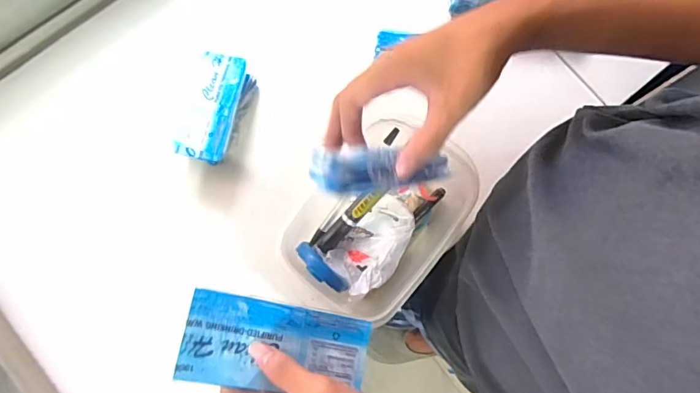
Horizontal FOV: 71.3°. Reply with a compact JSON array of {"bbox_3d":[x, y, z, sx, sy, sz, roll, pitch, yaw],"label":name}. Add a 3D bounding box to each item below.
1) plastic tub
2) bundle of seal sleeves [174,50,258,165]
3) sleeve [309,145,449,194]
[{"bbox_3d":[0.021,0.018,0.437,0.128,0.071,0.176,39,81,6],"label":"plastic tub"},{"bbox_3d":[-0.131,-0.085,0.476,0.055,0.025,0.107,14,79,2],"label":"bundle of seal sleeves"},{"bbox_3d":[0.024,-0.019,0.329,0.104,0.019,0.032,-3,78,-26],"label":"sleeve"}]

